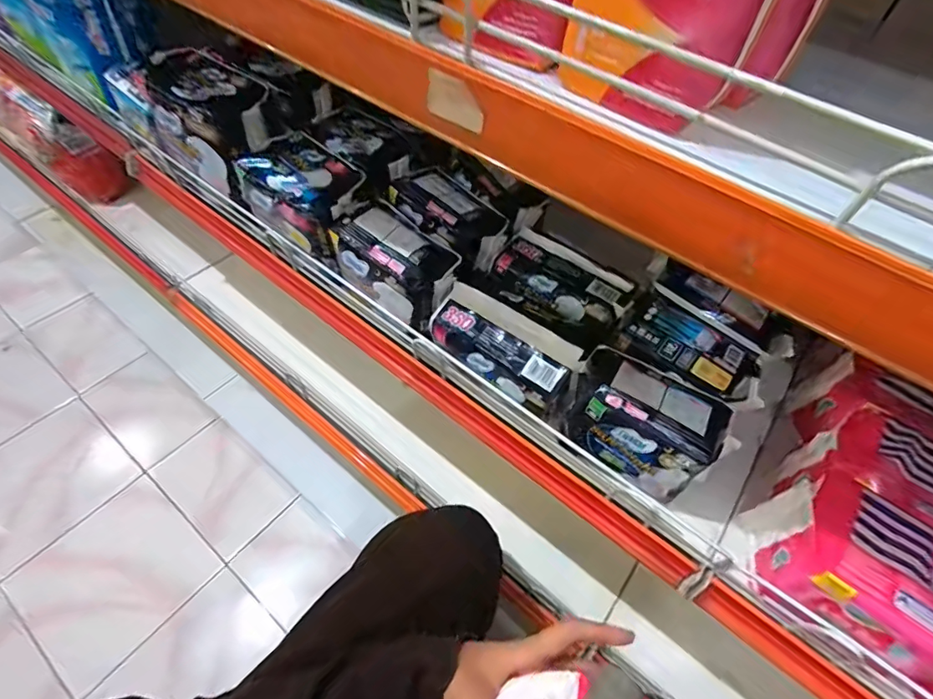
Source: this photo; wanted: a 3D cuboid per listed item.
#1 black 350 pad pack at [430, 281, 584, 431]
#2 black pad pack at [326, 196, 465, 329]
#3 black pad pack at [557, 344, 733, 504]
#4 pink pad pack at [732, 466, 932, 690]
[{"bbox_3d":[0.036,0.000,0.446,0.151,0.057,0.047,36,58,19],"label":"black 350 pad pack"},{"bbox_3d":[-0.070,-0.087,0.484,0.124,0.067,0.074,37,59,20],"label":"black pad pack"},{"bbox_3d":[0.148,0.063,0.418,0.121,0.073,0.071,30,57,16],"label":"black pad pack"},{"bbox_3d":[0.293,0.168,0.361,0.132,0.086,0.088,30,57,15],"label":"pink pad pack"}]

